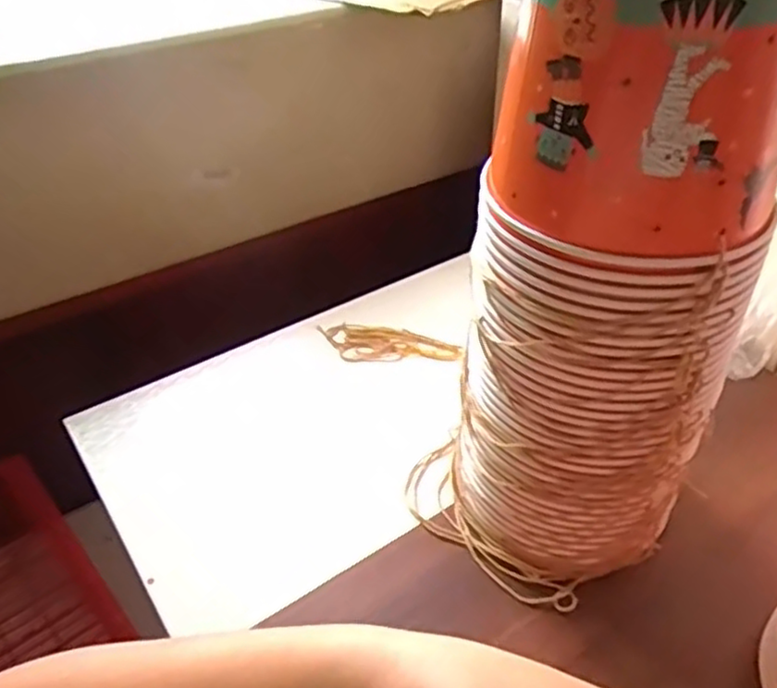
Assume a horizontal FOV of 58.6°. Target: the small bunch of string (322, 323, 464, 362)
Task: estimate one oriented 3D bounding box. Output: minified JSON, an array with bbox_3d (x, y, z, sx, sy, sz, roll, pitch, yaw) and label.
[{"bbox_3d":[0.003,-0.002,0.715,0.142,0.012,0.051,-1,38,1],"label":"small bunch of string"}]

